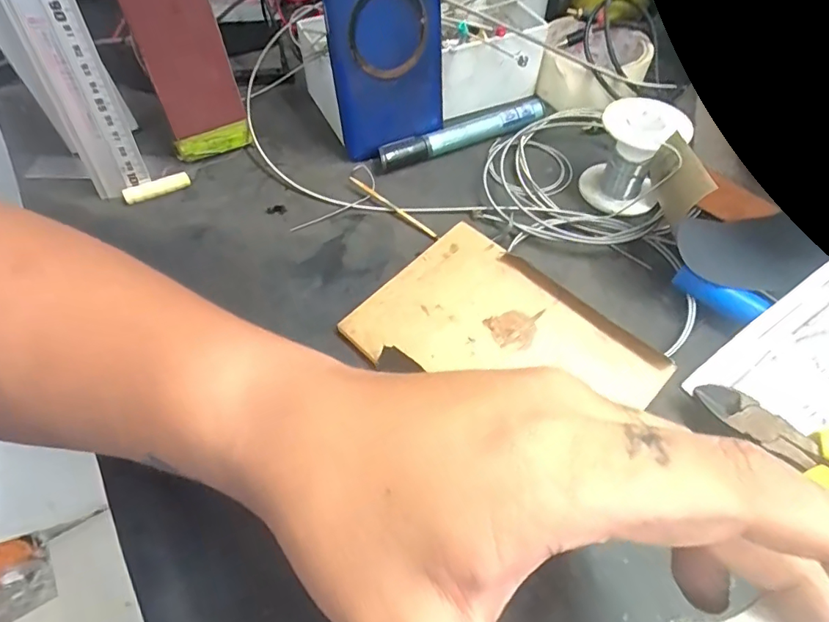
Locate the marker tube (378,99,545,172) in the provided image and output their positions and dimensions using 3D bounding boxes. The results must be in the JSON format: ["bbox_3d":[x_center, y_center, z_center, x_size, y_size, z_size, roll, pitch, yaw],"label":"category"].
[{"bbox_3d":[0.040,-0.137,0.378,0.141,0.012,0.017,-24,57,-14],"label":"marker tube"}]

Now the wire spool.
[{"bbox_3d":[0.144,-0.103,0.325,0.056,0.051,0.051,32,61,22],"label":"wire spool"}]

